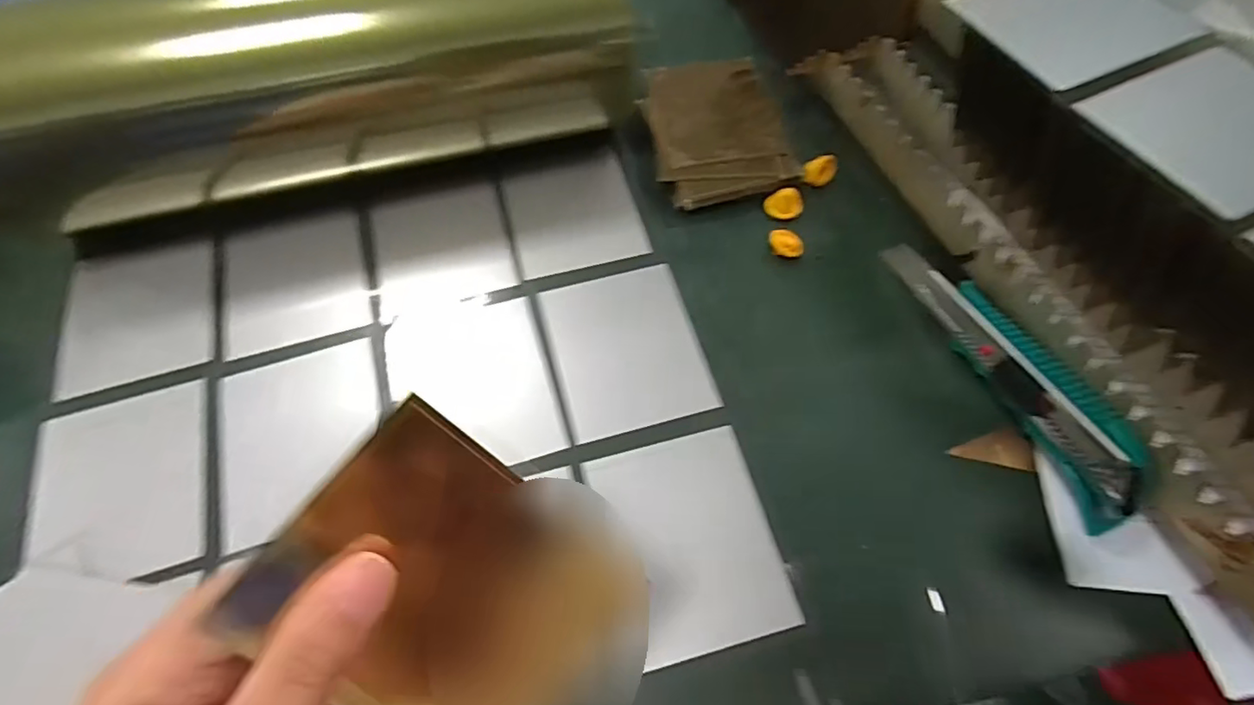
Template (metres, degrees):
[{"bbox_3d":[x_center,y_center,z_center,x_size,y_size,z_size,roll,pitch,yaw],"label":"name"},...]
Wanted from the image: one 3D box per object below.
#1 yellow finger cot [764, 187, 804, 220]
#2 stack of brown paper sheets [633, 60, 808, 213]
[{"bbox_3d":[0.102,-0.096,0.384,0.024,0.009,0.018,-1,61,-1],"label":"yellow finger cot"},{"bbox_3d":[0.060,-0.159,0.416,0.092,0.012,0.140,-7,57,-8],"label":"stack of brown paper sheets"}]

